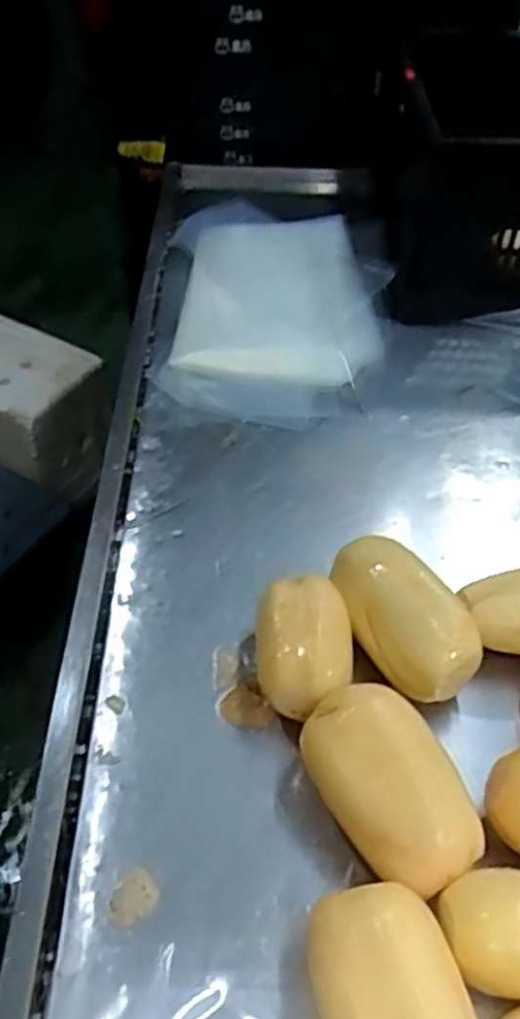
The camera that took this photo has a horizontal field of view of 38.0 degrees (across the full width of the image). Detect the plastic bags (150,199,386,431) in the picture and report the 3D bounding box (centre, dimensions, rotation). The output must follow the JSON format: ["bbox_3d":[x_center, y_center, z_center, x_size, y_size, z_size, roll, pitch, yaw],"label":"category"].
[{"bbox_3d":[0.015,-0.274,0.972,0.250,0.022,0.448,0,46,-1],"label":"plastic bags"}]

